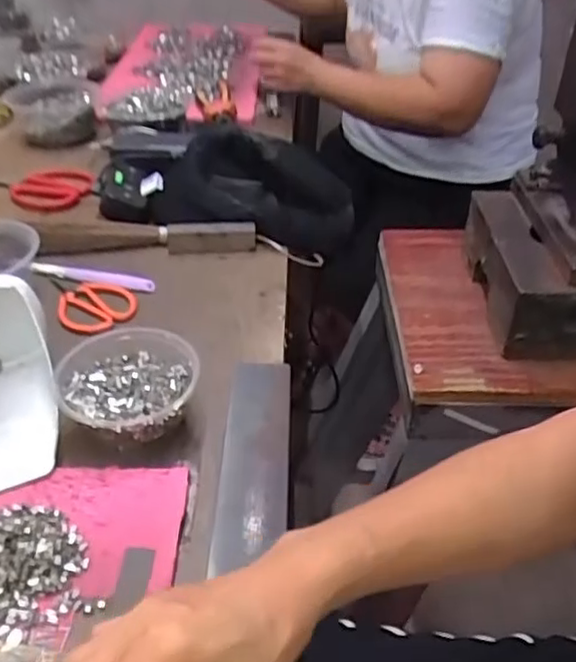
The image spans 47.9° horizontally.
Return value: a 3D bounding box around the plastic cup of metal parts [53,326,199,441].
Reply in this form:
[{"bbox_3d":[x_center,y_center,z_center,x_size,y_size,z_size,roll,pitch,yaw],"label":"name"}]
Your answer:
[{"bbox_3d":[-0.124,0.045,0.506,0.102,0.043,0.100,1,38,-1],"label":"plastic cup of metal parts"}]

